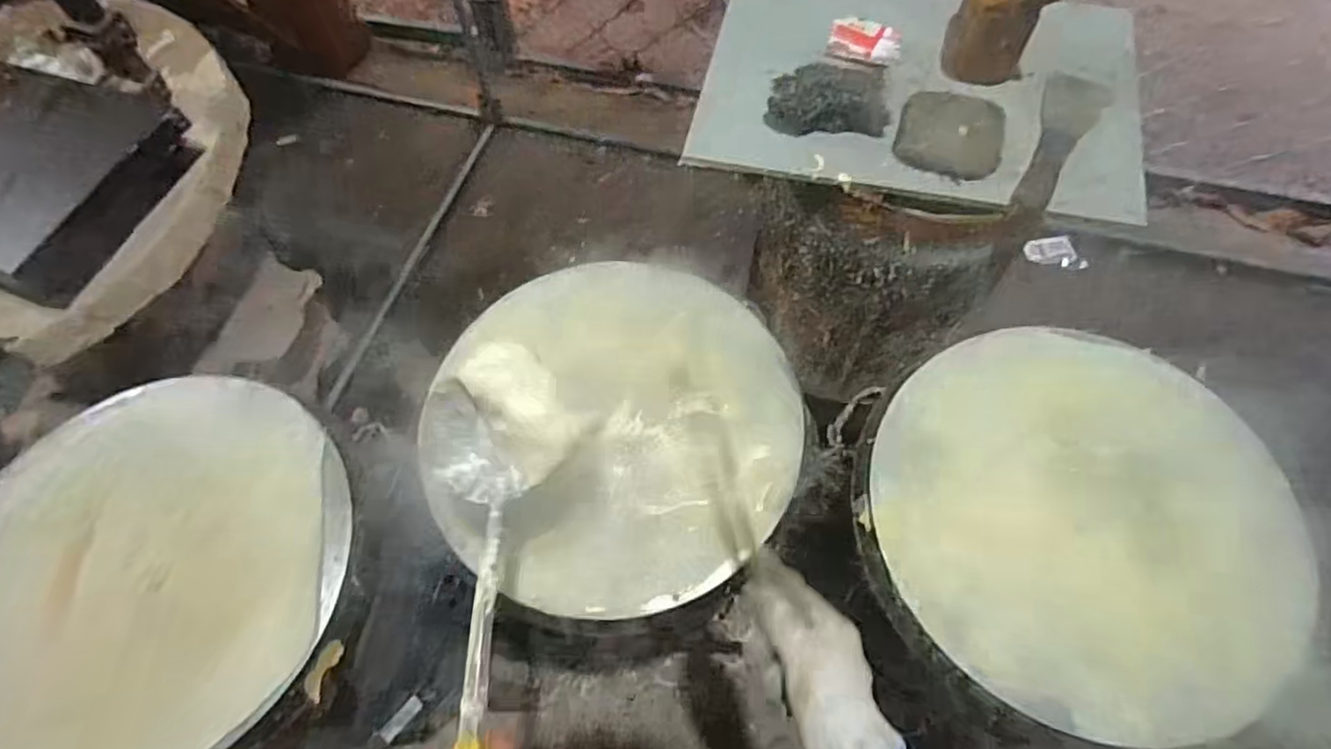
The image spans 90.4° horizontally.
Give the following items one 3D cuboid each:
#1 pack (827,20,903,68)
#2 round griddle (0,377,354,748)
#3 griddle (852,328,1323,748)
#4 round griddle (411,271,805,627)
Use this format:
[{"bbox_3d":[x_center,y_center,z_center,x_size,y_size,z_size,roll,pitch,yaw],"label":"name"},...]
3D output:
[{"bbox_3d":[0.242,-0.404,0.801,0.084,0.018,0.056,17,65,11],"label":"pack"},{"bbox_3d":[-0.506,0.177,0.633,0.385,0.053,0.372,-1,63,2],"label":"round griddle"},{"bbox_3d":[0.392,0.119,0.616,0.389,0.040,0.367,39,71,20],"label":"griddle"},{"bbox_3d":[-0.050,0.049,0.686,0.362,0.023,0.366,-1,63,2],"label":"round griddle"}]

